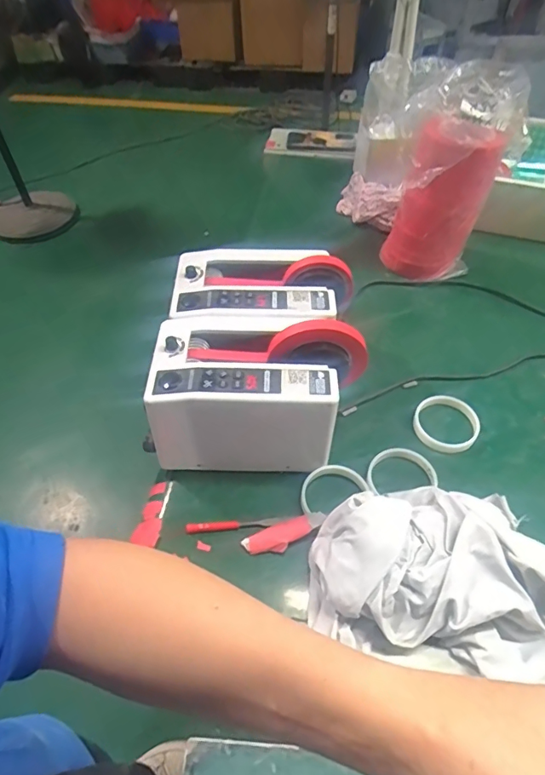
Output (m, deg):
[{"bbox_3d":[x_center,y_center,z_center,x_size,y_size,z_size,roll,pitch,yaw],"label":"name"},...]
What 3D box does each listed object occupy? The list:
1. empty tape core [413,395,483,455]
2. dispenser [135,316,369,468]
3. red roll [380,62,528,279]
[{"bbox_3d":[0.237,0.046,0.652,0.095,0.012,0.083,-38,60,-25],"label":"empty tape core"},{"bbox_3d":[-0.020,0.008,0.593,0.251,0.172,0.137,0,52,2],"label":"dispenser"},{"bbox_3d":[0.289,-0.332,0.768,0.150,0.312,0.137,-1,52,1],"label":"red roll"}]

